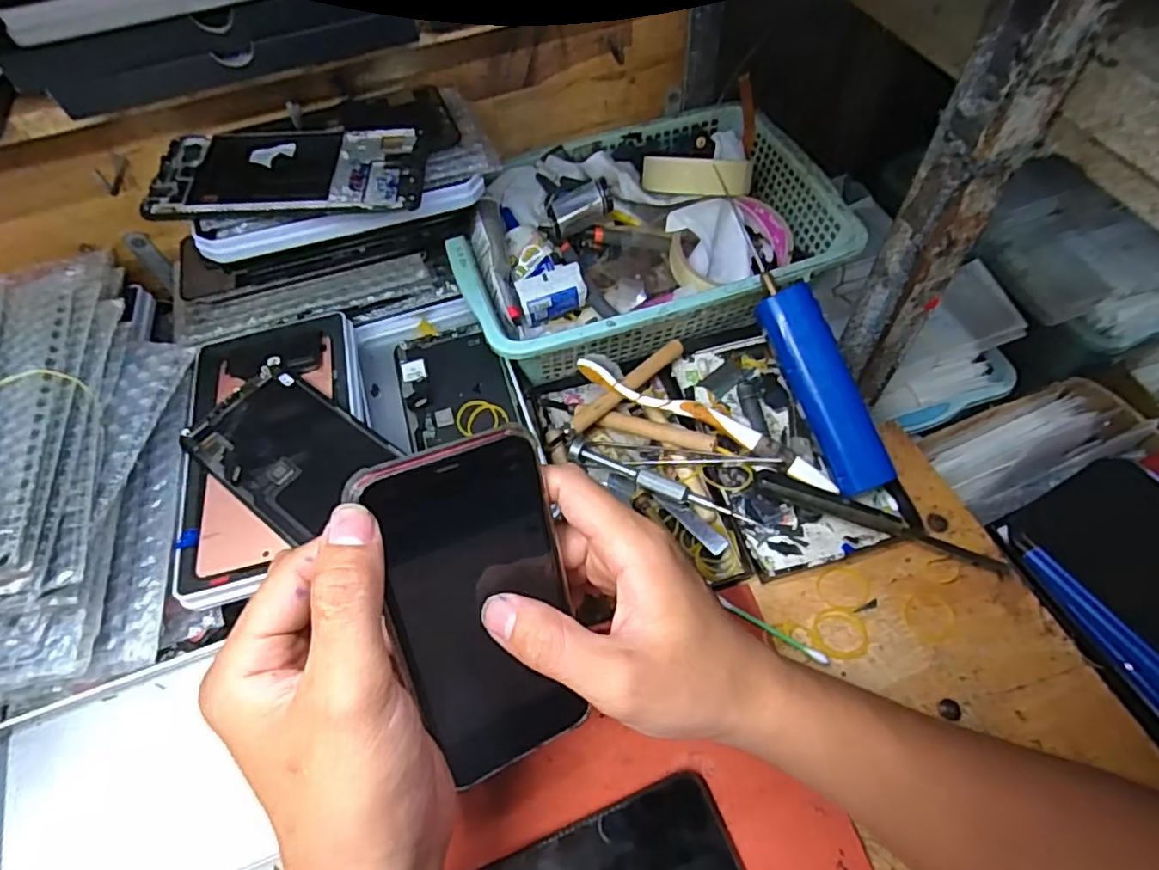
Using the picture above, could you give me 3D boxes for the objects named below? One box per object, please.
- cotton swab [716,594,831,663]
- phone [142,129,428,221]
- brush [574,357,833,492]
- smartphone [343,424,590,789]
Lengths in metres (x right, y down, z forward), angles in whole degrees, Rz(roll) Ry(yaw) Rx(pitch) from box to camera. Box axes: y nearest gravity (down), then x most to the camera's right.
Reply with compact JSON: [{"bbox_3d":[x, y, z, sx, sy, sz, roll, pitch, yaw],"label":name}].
[{"bbox_3d":[0.110,0.110,0.342,0.064,0.005,0.006,28,64,19],"label":"cotton swab"},{"bbox_3d":[-0.168,-0.156,0.357,0.150,0.014,0.071,-6,58,0],"label":"phone"},{"bbox_3d":[0.080,-0.009,0.398,0.178,0.030,0.019,25,63,18],"label":"brush"},{"bbox_3d":[-0.039,0.073,0.256,0.073,0.148,0.012,-21,19,-25],"label":"smartphone"}]

